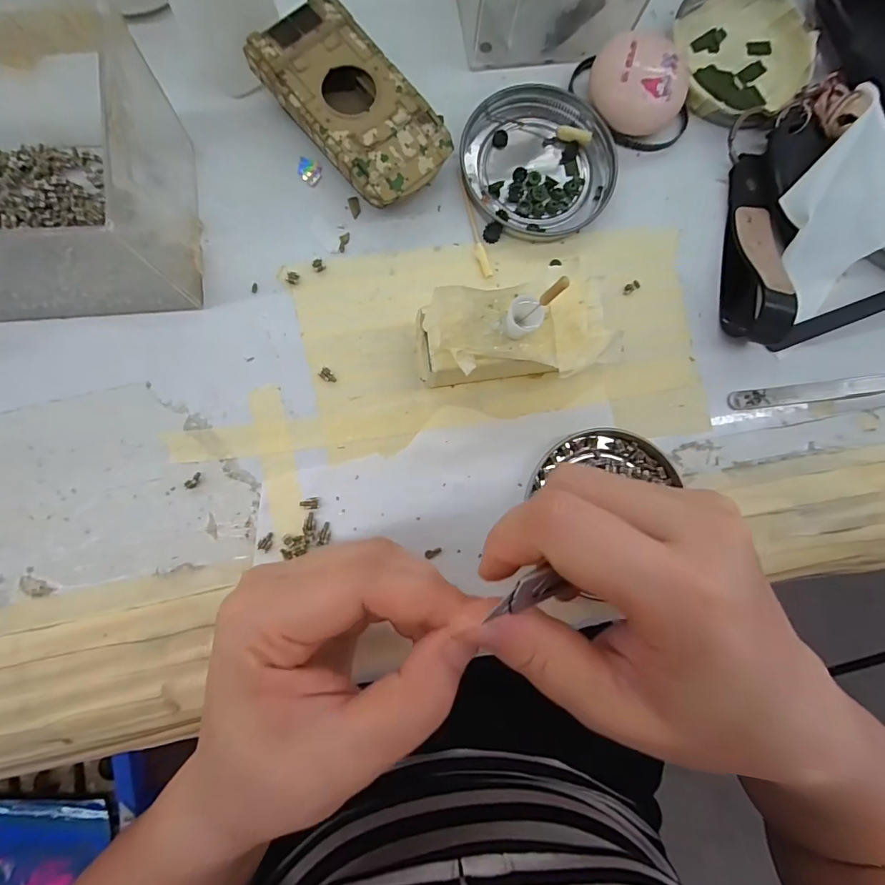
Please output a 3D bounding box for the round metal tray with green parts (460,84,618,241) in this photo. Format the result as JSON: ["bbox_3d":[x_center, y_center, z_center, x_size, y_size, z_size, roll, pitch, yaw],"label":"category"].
[{"bbox_3d":[0.050,-0.145,0.231,0.074,0.008,0.076,0,85,-4],"label":"round metal tray with green parts"}]

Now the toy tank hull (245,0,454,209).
[{"bbox_3d":[-0.042,-0.157,0.217,0.053,0.026,0.095,-43,89,-6],"label":"toy tank hull"}]

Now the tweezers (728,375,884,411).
[{"bbox_3d":[0.213,-0.028,0.234,0.126,0.009,0.010,-6,86,-5],"label":"tweezers"}]

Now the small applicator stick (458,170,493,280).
[{"bbox_3d":[0.015,-0.110,0.227,0.006,0.005,0.055,-16,87,-6],"label":"small applicator stick"}]

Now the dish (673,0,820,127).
[{"bbox_3d":[0.160,-0.216,0.243,0.083,0.012,0.079,0,85,-4],"label":"dish"}]

